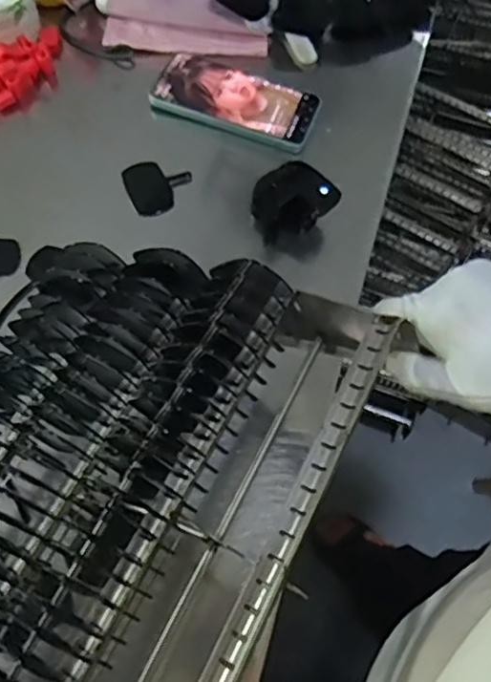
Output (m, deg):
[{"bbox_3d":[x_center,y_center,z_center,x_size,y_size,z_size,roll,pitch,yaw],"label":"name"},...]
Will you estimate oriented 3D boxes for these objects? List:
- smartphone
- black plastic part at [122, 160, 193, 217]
[{"bbox_3d":[-0.010,-0.239,0.650,0.157,0.016,0.087,24,64,9],"label":"smartphone"},{"bbox_3d":[-0.081,-0.145,0.604,0.058,0.016,0.049,-27,67,-15],"label":"black plastic part"}]

